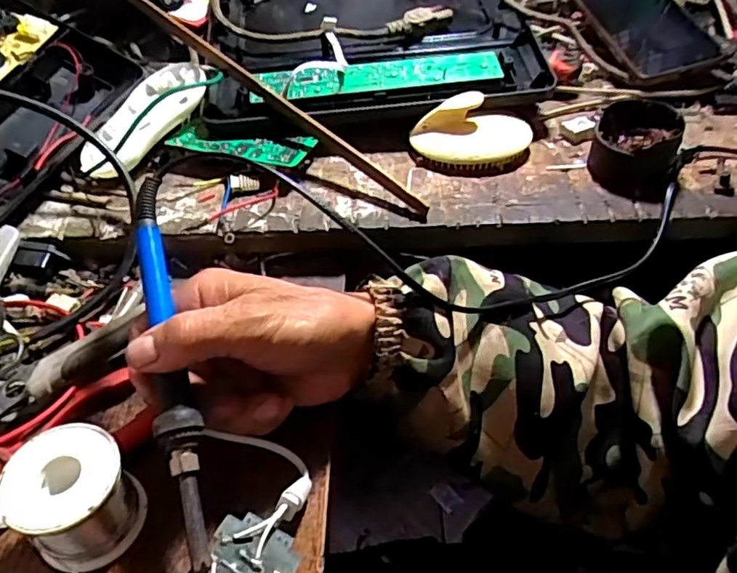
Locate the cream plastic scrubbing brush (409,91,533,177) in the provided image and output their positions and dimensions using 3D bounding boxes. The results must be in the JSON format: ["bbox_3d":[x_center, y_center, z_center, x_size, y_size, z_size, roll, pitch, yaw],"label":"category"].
[{"bbox_3d":[0.081,-0.116,0.444,0.095,0.038,0.053,-3,48,-2],"label":"cream plastic scrubbing brush"}]

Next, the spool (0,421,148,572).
[{"bbox_3d":[-0.140,0.102,0.281,0.050,0.050,0.051,0,48,0],"label":"spool"}]

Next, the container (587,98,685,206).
[{"bbox_3d":[0.198,-0.103,0.427,0.063,0.038,0.073,19,51,16],"label":"container"}]

